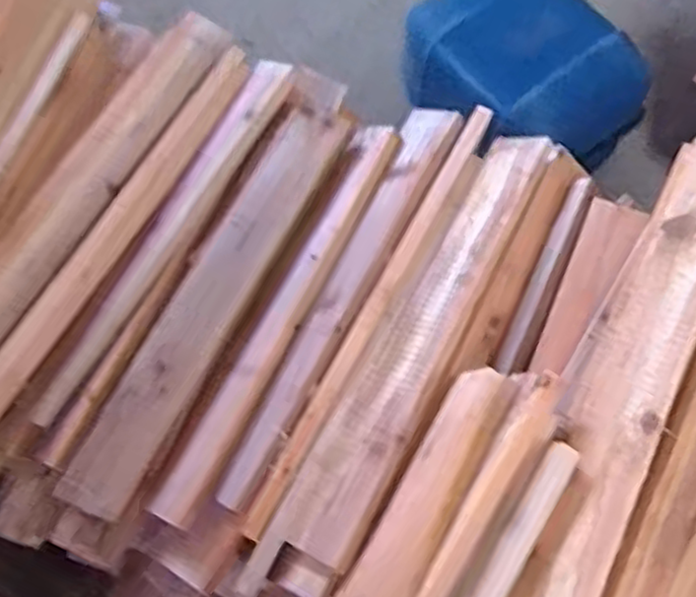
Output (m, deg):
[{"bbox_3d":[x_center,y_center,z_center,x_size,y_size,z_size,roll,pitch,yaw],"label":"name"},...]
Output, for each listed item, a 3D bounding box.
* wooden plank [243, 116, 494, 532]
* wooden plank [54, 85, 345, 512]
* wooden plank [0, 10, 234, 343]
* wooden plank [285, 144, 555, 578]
[{"bbox_3d":[0.033,0.001,0.724,0.025,0.022,0.512,26,71,11],"label":"wooden plank"},{"bbox_3d":[-0.147,-0.008,0.764,0.076,0.027,0.494,26,71,11],"label":"wooden plank"},{"bbox_3d":[-0.314,-0.123,0.821,0.084,0.017,0.553,28,72,11],"label":"wooden plank"},{"bbox_3d":[0.083,0.023,0.702,0.069,0.020,0.489,14,64,34],"label":"wooden plank"}]

